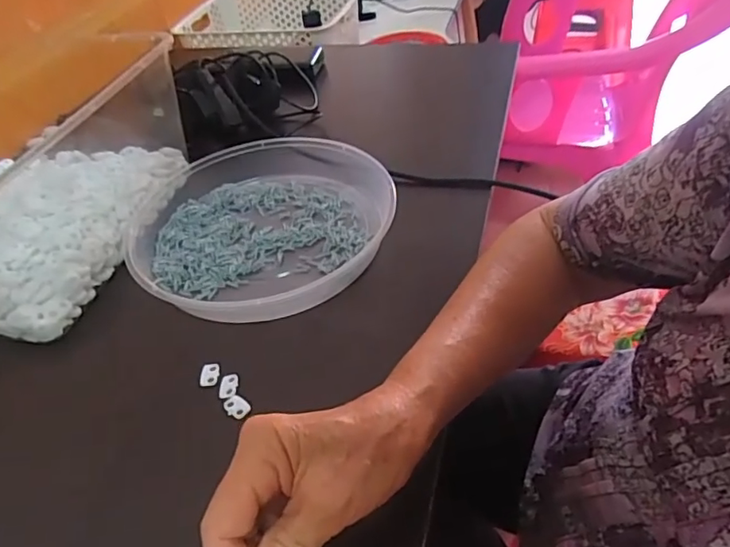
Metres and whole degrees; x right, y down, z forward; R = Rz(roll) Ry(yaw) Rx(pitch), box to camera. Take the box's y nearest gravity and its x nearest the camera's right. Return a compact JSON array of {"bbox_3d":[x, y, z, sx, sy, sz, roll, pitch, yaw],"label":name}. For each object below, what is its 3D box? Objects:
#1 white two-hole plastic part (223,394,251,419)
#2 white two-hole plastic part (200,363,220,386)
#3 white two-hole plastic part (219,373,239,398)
[{"bbox_3d":[-0.088,0.091,0.383,0.019,0.004,0.013,29,53,31],"label":"white two-hole plastic part"},{"bbox_3d":[-0.113,0.072,0.407,0.014,0.004,0.019,-2,44,4],"label":"white two-hole plastic part"},{"bbox_3d":[-0.096,0.080,0.397,0.012,0.004,0.020,0,44,6],"label":"white two-hole plastic part"}]

